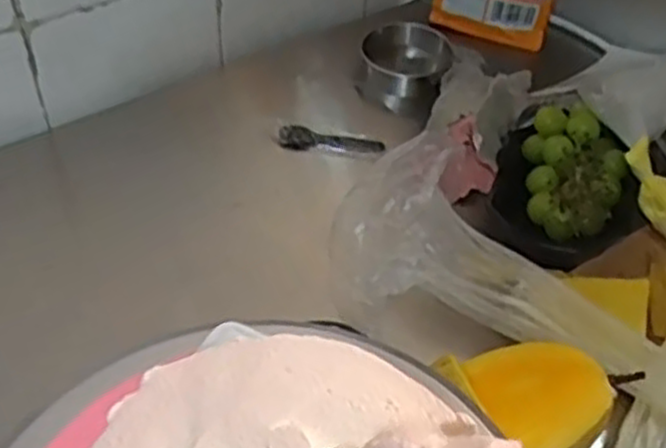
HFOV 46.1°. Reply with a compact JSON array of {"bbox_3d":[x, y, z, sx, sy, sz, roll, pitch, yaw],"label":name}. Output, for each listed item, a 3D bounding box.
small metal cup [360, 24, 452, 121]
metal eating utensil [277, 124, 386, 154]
[{"bbox_3d":[0.079,-0.173,0.870,0.093,0.069,0.079,14,46,10],"label":"small metal cup"},{"bbox_3d":[-0.003,-0.080,0.771,0.104,0.010,0.033,9,46,6],"label":"metal eating utensil"}]

